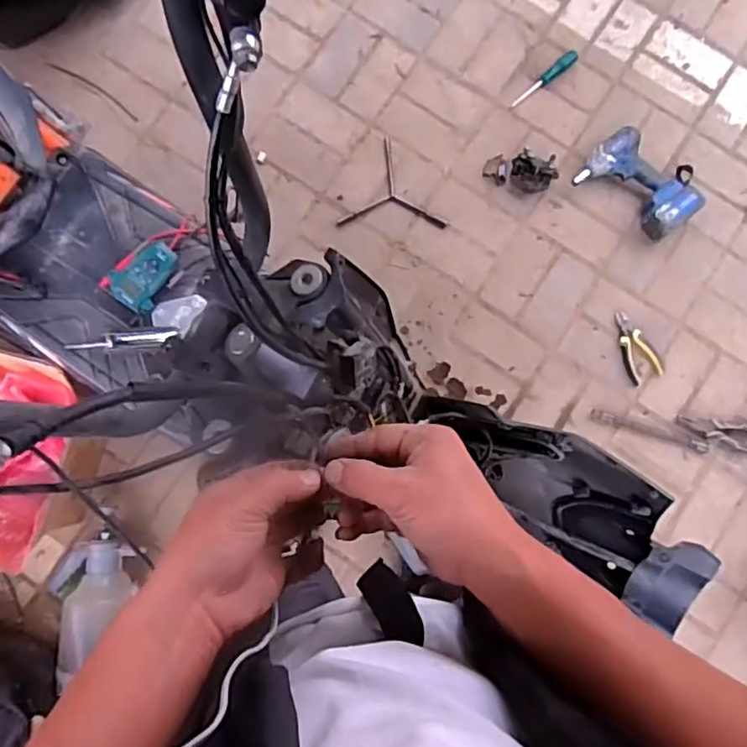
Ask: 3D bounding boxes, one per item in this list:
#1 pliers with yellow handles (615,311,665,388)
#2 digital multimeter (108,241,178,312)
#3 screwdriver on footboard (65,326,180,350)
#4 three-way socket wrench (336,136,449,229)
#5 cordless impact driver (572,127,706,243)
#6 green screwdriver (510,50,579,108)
[{"bbox_3d":[0.577,-0.060,1.421,0.083,0.014,0.162,-25,87,-3],"label":"pliers with yellow handles"},{"bbox_3d":[-0.375,-0.162,1.050,0.069,0.031,0.114,35,83,3],"label":"digital multimeter"},{"bbox_3d":[-0.413,-0.055,1.058,0.183,0.021,0.034,-5,83,-2],"label":"screwdriver on footboard"},{"bbox_3d":[0.016,-0.388,1.470,0.209,0.015,0.250,-33,87,-4],"label":"three-way socket wrench"},{"bbox_3d":[0.608,-0.431,1.430,0.262,0.084,0.207,40,85,2],"label":"cordless impact driver"},{"bbox_3d":[0.391,-0.675,1.477,0.181,0.036,0.030,-38,87,-4],"label":"green screwdriver"}]

